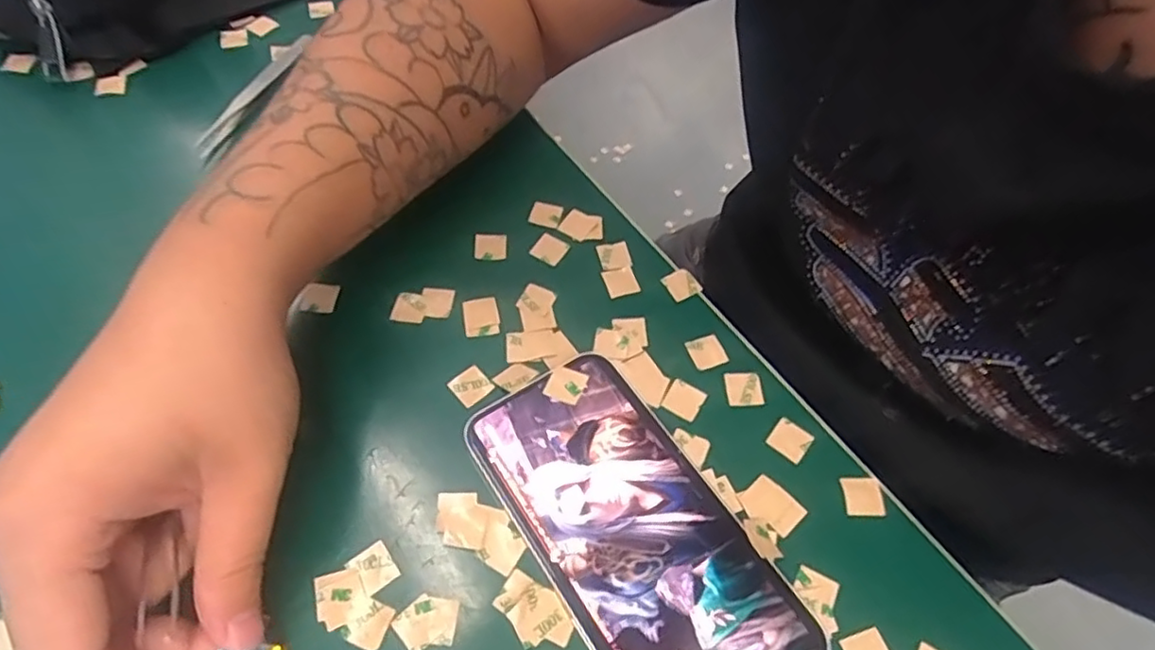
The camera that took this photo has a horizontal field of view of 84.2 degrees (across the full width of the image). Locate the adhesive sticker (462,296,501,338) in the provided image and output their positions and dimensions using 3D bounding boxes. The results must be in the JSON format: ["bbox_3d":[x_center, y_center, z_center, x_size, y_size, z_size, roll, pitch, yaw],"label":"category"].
[{"bbox_3d":[-0.044,-0.005,0.293,0.016,0.004,0.019,-10,61,-8],"label":"adhesive sticker"}]

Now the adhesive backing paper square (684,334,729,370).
[{"bbox_3d":[0.059,0.012,0.290,0.016,0.004,0.015,-16,62,-11],"label":"adhesive backing paper square"}]

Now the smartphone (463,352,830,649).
[{"bbox_3d":[0.020,0.078,0.240,0.069,0.010,0.143,-28,65,-20],"label":"smartphone"}]

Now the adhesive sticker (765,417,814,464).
[{"bbox_3d":[0.089,0.048,0.269,0.016,0.004,0.015,36,67,20],"label":"adhesive sticker"}]

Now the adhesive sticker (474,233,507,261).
[{"bbox_3d":[-0.043,-0.039,0.317,0.016,0.004,0.015,-7,64,-1],"label":"adhesive sticker"}]

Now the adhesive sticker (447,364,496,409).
[{"bbox_3d":[-0.046,0.026,0.276,0.015,0.004,0.015,-35,67,-20],"label":"adhesive sticker"}]

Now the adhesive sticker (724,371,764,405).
[{"bbox_3d":[0.073,0.028,0.281,0.015,0.004,0.016,-4,61,-1],"label":"adhesive sticker"}]

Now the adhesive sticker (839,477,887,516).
[{"bbox_3d":[0.115,0.069,0.257,0.015,0.004,0.015,-3,61,4],"label":"adhesive sticker"}]

